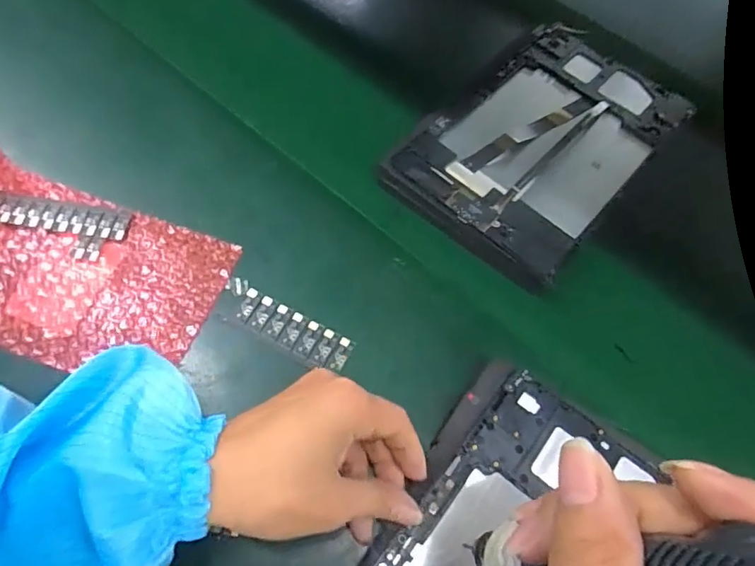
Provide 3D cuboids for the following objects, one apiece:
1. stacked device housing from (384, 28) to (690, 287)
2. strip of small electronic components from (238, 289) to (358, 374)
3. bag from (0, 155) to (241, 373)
[{"bbox_3d":[0.135,-0.118,0.436,0.153,0.031,0.244,39,65,14],"label":"stacked device housing"},{"bbox_3d":[-0.055,0.032,0.348,0.079,0.007,0.025,27,63,8],"label":"strip of small electronic components"},{"bbox_3d":[-0.293,-0.056,0.356,0.382,0.052,0.135,25,62,7],"label":"bag"}]

